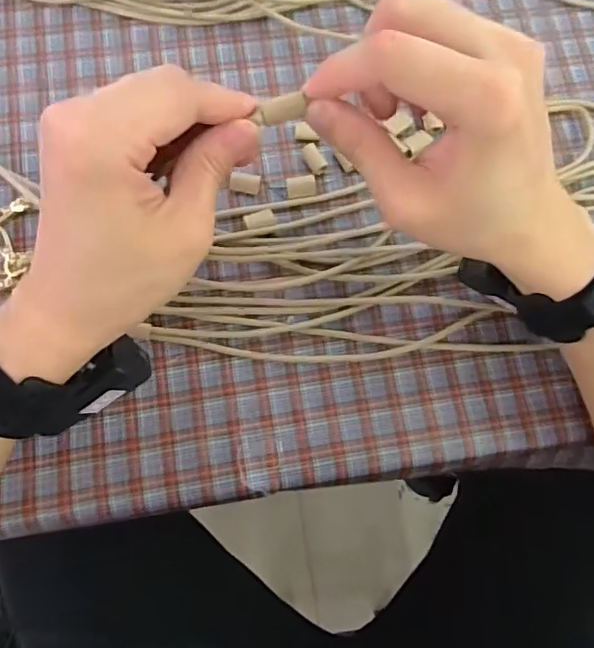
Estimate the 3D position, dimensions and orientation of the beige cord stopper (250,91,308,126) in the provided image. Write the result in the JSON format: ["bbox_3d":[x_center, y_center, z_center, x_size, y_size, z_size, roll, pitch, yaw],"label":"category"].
[{"bbox_3d":[-0.008,-0.097,0.254,0.022,0.009,0.008,-16,76,-5],"label":"beige cord stopper"}]

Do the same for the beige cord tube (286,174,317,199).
[{"bbox_3d":[0.003,-0.096,0.387,0.021,0.006,0.014,-8,76,-3],"label":"beige cord tube"}]

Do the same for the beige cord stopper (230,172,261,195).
[{"bbox_3d":[-0.036,-0.096,0.385,0.020,0.009,0.013,6,75,-2],"label":"beige cord stopper"}]

